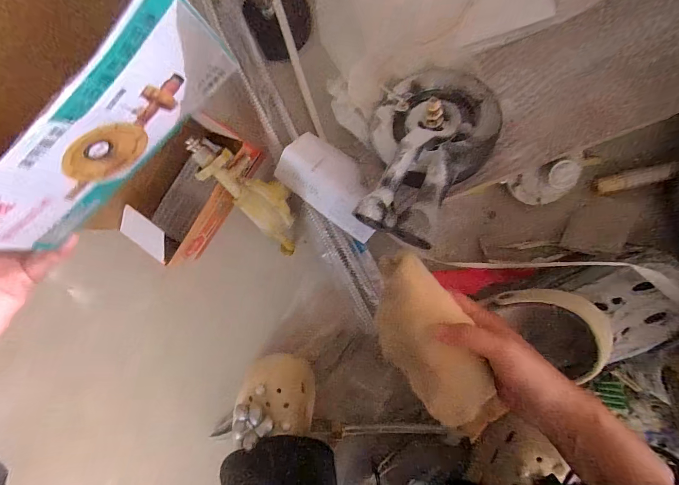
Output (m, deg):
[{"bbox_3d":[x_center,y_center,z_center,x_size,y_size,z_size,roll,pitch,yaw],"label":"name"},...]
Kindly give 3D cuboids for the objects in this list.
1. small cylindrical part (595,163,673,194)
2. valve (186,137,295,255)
[{"bbox_3d":[0.338,-0.073,0.370,0.067,0.016,0.018,-13,92,32],"label":"small cylindrical part"},{"bbox_3d":[-0.101,-0.054,0.393,0.060,0.031,0.181,-38,122,8],"label":"valve"}]

